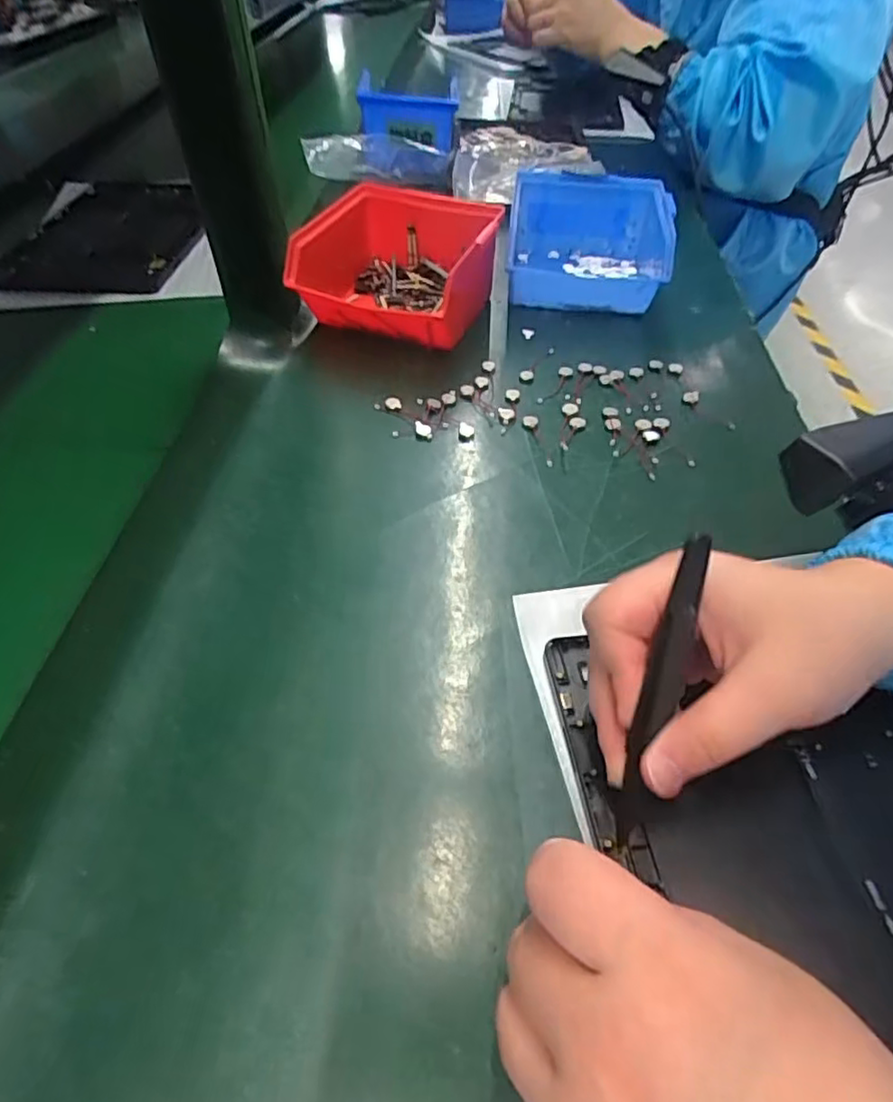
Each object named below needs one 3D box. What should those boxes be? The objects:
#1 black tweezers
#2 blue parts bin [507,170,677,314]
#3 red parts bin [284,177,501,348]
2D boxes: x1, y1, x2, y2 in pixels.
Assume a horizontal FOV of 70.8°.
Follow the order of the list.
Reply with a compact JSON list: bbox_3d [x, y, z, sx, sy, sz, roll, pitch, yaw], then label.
[{"bbox_3d":[0.075,0.051,0.220,0.008,0.114,0.007,11,10,9],"label":"black tweezers"},{"bbox_3d":[0.114,-0.244,0.508,0.118,0.071,0.124,9,48,6],"label":"blue parts bin"},{"bbox_3d":[-0.040,-0.210,0.473,0.152,0.068,0.135,19,50,15],"label":"red parts bin"}]

